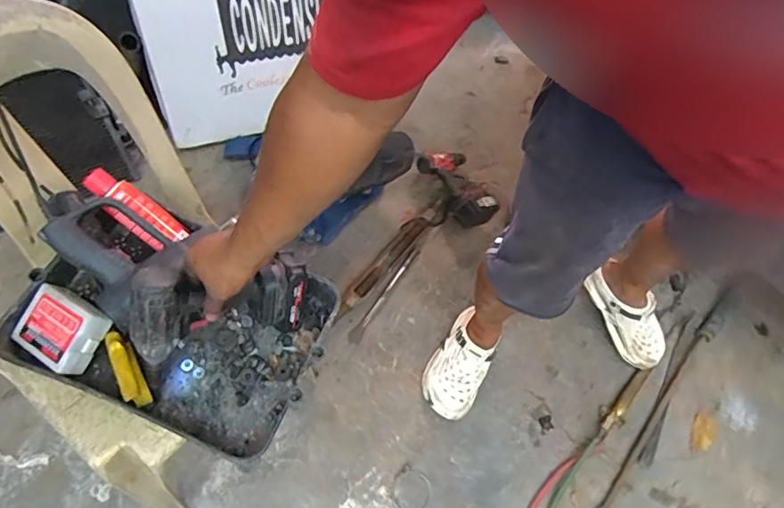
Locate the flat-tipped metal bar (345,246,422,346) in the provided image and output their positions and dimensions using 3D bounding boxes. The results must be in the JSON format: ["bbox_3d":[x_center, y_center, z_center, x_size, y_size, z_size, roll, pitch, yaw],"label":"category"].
[{"bbox_3d":[-0.014,0.103,1.315,0.030,0.011,0.313,32,63,15],"label":"flat-tipped metal bar"}]

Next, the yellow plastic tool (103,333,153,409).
[{"bbox_3d":[-0.363,0.158,0.698,0.027,0.038,0.105,-26,70,-17],"label":"yellow plastic tool"}]

